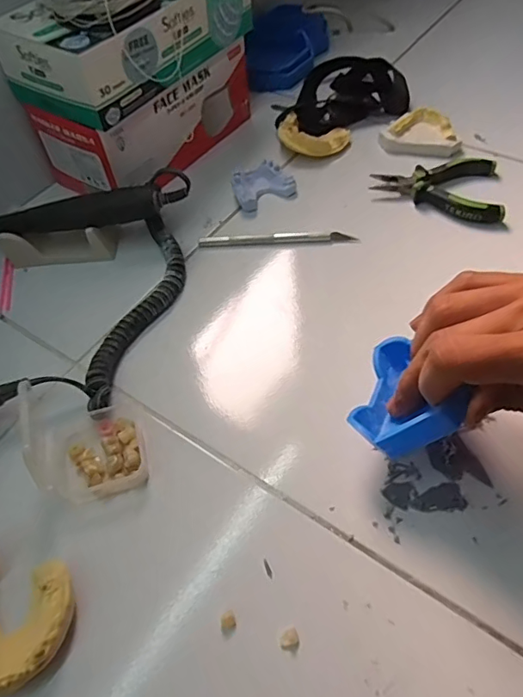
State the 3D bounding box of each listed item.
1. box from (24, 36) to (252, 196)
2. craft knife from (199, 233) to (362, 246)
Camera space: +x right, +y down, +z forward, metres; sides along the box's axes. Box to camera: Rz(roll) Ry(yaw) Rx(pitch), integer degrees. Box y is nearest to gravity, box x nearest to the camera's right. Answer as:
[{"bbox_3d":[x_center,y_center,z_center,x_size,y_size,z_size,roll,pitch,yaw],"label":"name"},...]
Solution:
[{"bbox_3d":[-0.103,-0.233,0.504,0.094,0.079,0.213,33,62,25],"label":"box"},{"bbox_3d":[0.014,-0.096,0.445,0.136,0.009,0.008,-1,53,4],"label":"craft knife"}]

